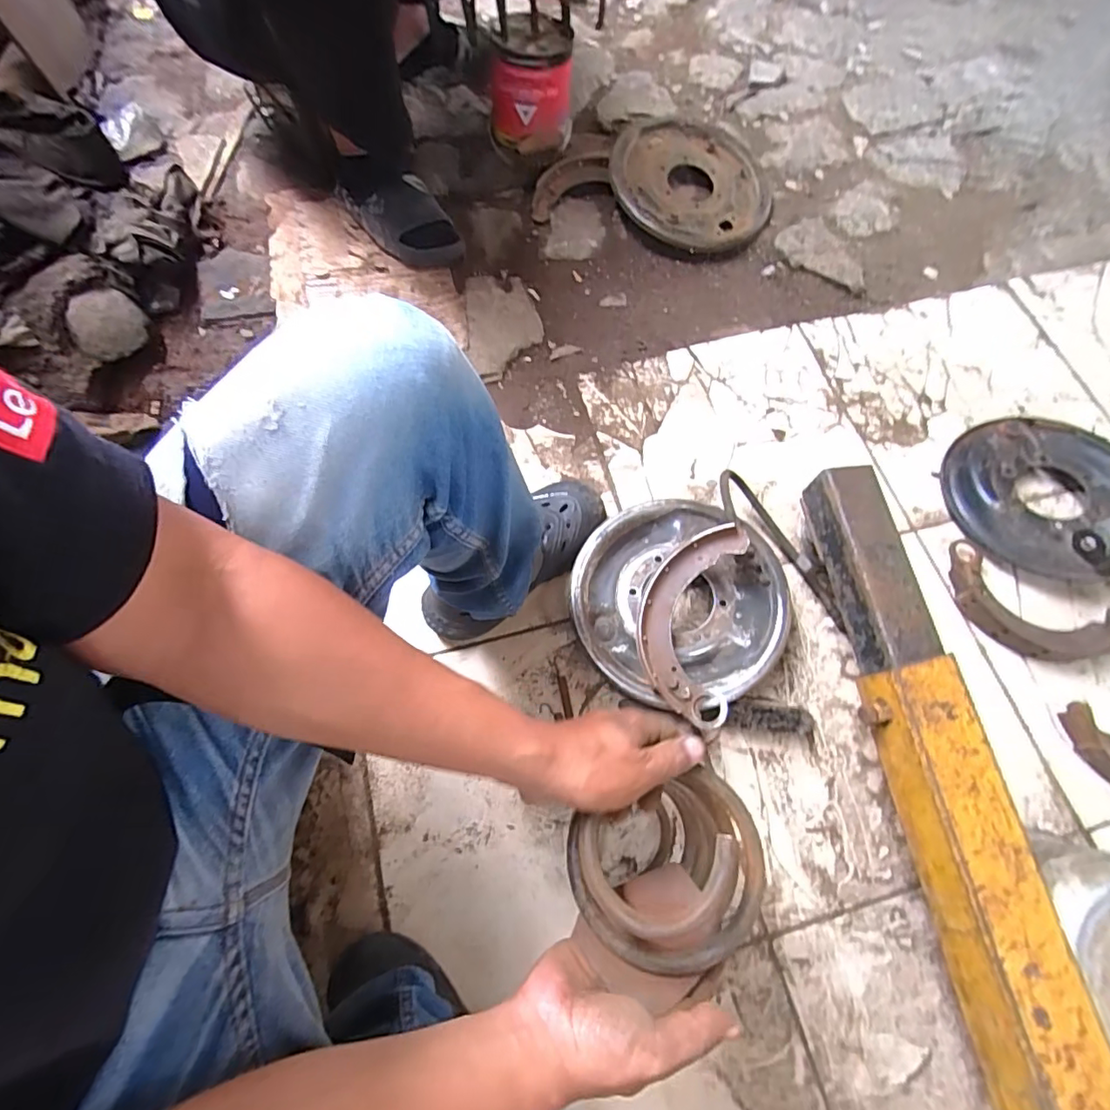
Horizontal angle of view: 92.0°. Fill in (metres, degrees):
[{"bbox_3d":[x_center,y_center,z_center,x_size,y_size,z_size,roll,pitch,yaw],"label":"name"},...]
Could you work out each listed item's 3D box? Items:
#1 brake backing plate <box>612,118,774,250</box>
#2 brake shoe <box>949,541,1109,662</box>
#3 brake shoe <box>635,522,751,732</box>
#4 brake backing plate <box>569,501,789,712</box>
[{"bbox_3d":[0.253,-0.700,0.994,0.298,0.062,0.294,-1,68,1],"label":"brake backing plate"},{"bbox_3d":[0.629,0.073,0.715,0.214,0.034,0.116,33,73,13],"label":"brake shoe"},{"bbox_3d":[0.160,0.069,0.642,0.107,0.038,0.227,12,74,7],"label":"brake shoe"},{"bbox_3d":[0.156,0.057,0.706,0.259,0.069,0.261,-1,68,1],"label":"brake backing plate"}]

